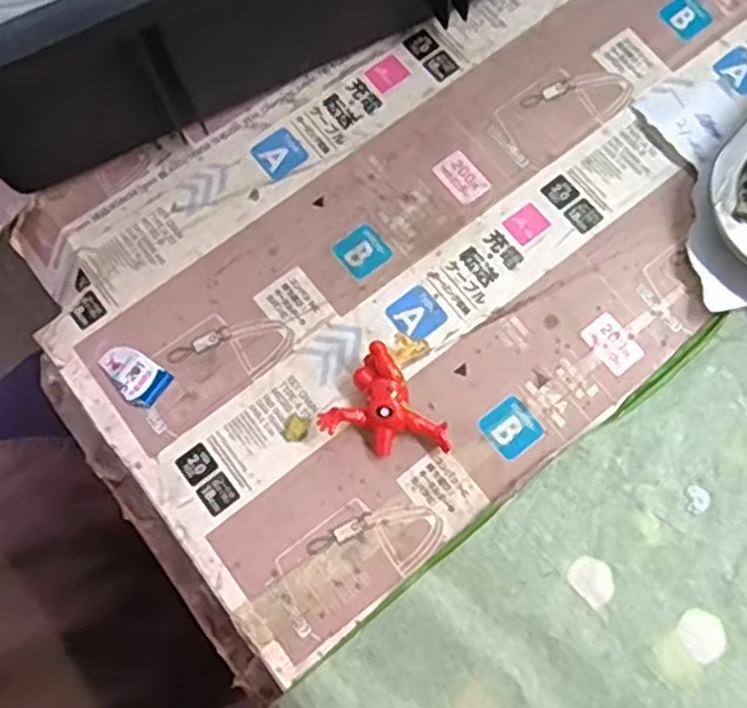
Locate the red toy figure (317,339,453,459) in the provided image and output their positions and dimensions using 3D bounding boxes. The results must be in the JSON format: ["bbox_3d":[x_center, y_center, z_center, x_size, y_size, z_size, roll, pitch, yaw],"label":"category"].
[{"bbox_3d":[0.008,0.025,0.293,0.045,0.015,0.038,35,77,10],"label":"red toy figure"}]

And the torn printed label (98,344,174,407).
[{"bbox_3d":[-0.098,0.008,0.306,0.029,0.004,0.018,35,77,10],"label":"torn printed label"}]

